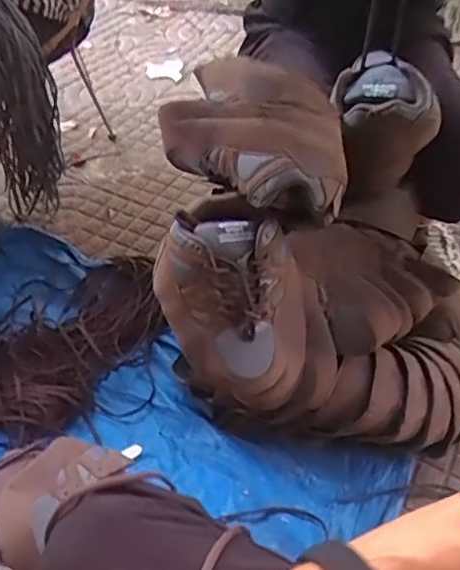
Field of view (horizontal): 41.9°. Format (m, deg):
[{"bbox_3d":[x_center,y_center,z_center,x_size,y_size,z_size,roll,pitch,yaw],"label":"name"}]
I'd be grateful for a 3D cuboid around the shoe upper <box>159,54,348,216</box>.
[{"bbox_3d":[0.035,-0.175,0.671,0.133,0.121,0.228,-33,59,-31],"label":"shoe upper"}]

